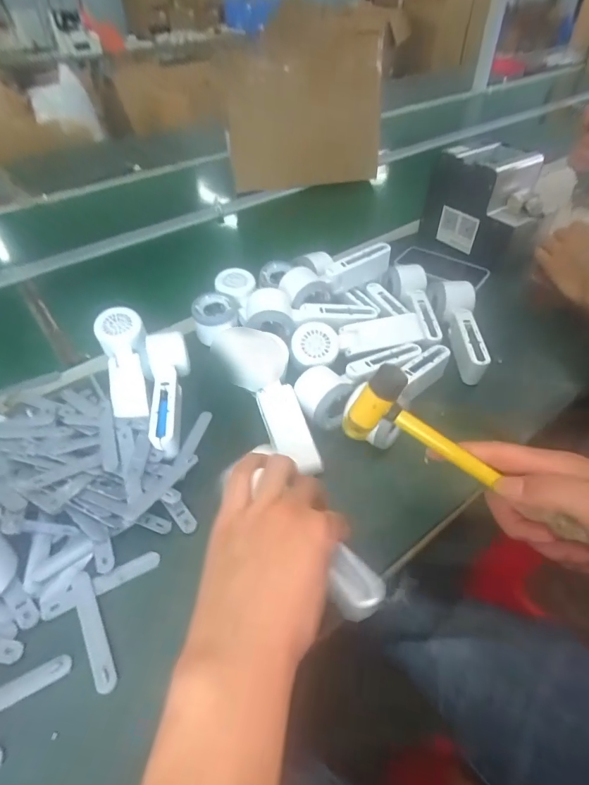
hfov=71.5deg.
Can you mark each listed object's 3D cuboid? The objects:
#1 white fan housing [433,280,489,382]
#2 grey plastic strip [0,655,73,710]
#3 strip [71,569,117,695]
[{"bbox_3d":[0.216,-0.085,0.542,0.051,0.045,0.160,3,46,6],"label":"white fan housing"},{"bbox_3d":[-0.209,0.218,0.292,0.091,0.005,0.016,-22,49,-18],"label":"grey plastic strip"},{"bbox_3d":[-0.159,0.186,0.324,0.016,0.007,0.094,-26,50,-21],"label":"strip"}]

